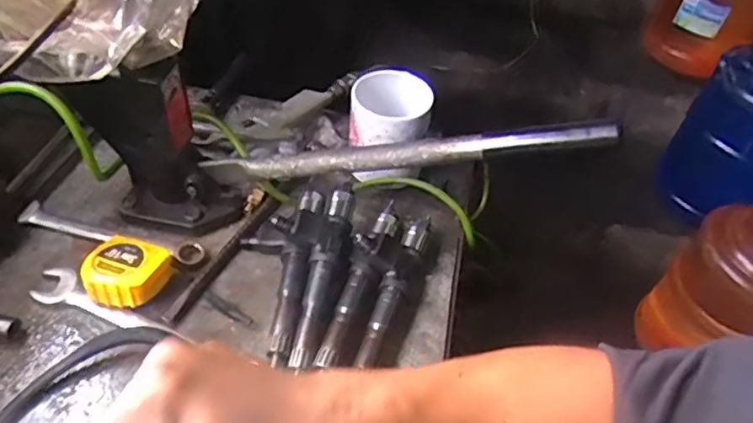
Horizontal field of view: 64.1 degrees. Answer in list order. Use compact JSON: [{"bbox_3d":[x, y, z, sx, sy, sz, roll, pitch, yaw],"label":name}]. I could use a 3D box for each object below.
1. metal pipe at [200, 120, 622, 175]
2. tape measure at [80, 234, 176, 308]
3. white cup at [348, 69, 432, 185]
[{"bbox_3d":[0.010,-0.047,0.493,0.345,0.018,0.022,-3,42,23],"label":"metal pipe"},{"bbox_3d":[-0.216,0.052,0.521,0.067,0.028,0.058,12,47,2],"label":"tape measure"},{"bbox_3d":[0.013,-0.087,0.627,0.081,0.086,0.099,13,47,4],"label":"white cup"}]

